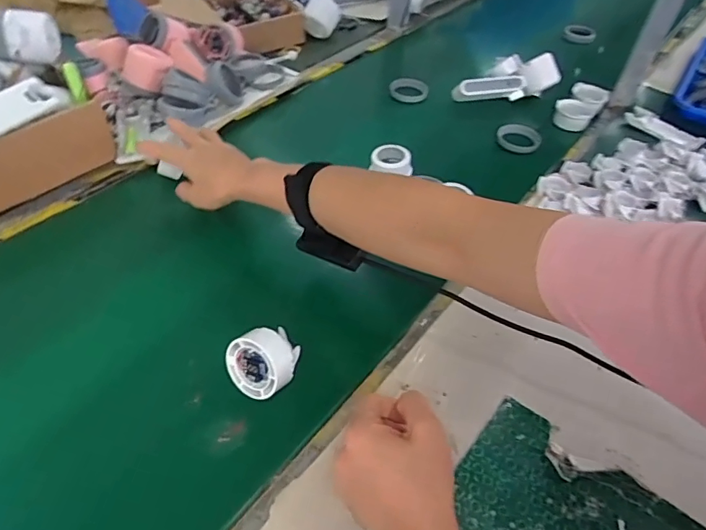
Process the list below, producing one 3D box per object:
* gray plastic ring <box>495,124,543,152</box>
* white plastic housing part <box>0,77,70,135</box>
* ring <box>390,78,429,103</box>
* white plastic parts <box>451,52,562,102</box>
[{"bbox_3d":[0.241,-0.186,0.714,0.063,0.013,0.055,17,48,12],"label":"gray plastic ring"},{"bbox_3d":[-0.369,-0.168,0.534,0.040,0.023,0.116,52,53,-12],"label":"white plastic housing part"},{"bbox_3d":[0.091,-0.284,0.793,0.062,0.011,0.051,4,61,0],"label":"ring"},{"bbox_3d":[0.243,-0.297,0.771,0.164,0.055,0.037,-9,48,-12],"label":"white plastic parts"}]

